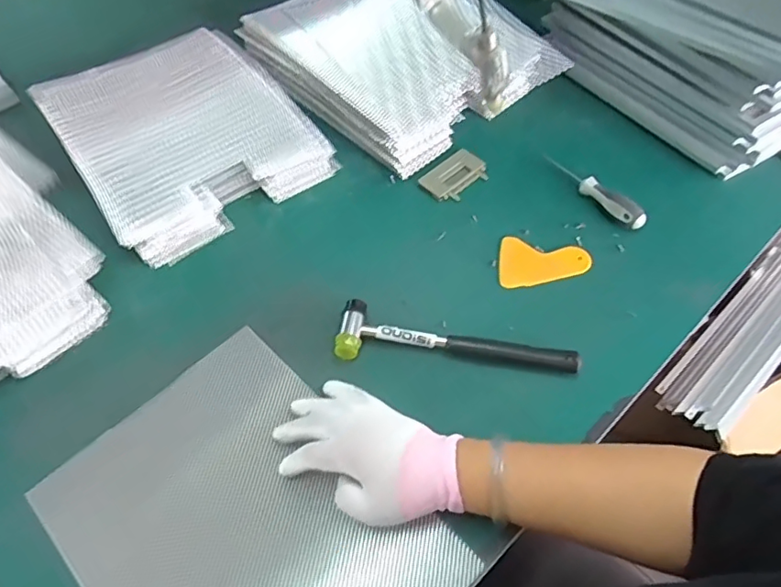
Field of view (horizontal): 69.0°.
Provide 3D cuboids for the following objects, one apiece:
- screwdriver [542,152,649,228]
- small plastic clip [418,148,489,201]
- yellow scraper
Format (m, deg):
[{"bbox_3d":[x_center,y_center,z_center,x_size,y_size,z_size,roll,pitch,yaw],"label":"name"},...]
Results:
[{"bbox_3d":[0.245,-0.130,0.695,0.024,0.024,0.154,-33,61,-19],"label":"screwdriver"},{"bbox_3d":[0.083,-0.150,0.722,0.086,0.014,0.053,-38,63,-21],"label":"small plastic clip"},{"bbox_3d":[0.177,-0.032,0.650,0.102,0.010,0.065,6,56,6],"label":"yellow scraper"}]

